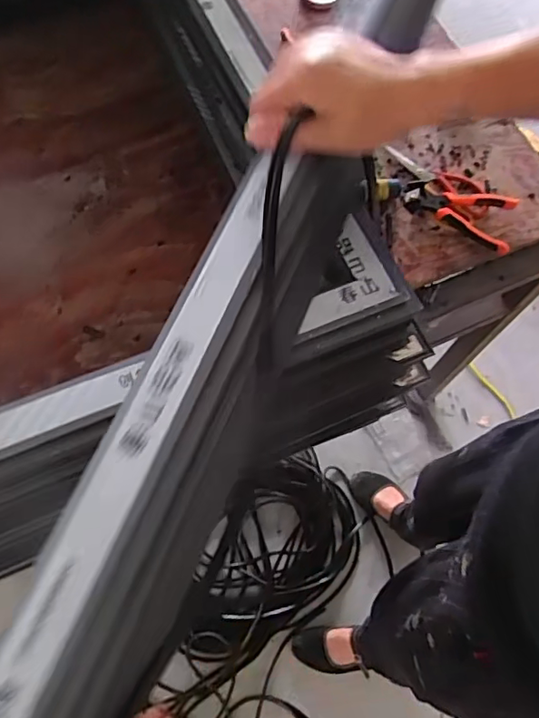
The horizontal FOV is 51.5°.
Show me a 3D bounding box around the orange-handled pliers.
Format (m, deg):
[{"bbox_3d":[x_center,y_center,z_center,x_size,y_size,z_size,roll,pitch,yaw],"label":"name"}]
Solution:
[{"bbox_3d":[0.288,-0.228,0.845,0.164,0.027,0.091,20,69,5],"label":"orange-handled pliers"}]

